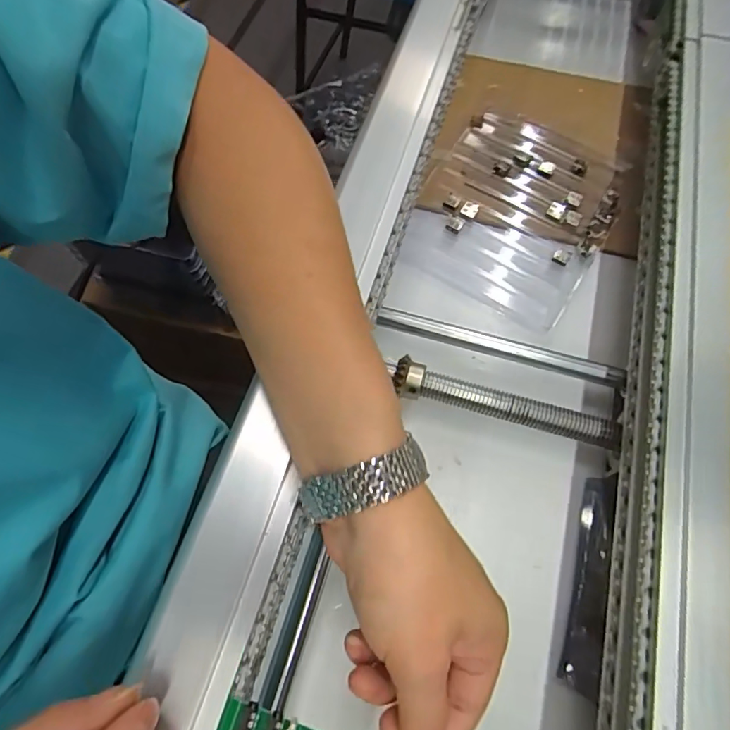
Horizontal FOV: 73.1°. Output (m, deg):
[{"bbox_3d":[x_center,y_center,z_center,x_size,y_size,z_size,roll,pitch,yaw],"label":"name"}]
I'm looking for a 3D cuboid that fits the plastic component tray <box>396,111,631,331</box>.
[{"bbox_3d":[0.145,-0.151,0.474,0.166,0.020,0.214,28,69,13],"label":"plastic component tray"}]

